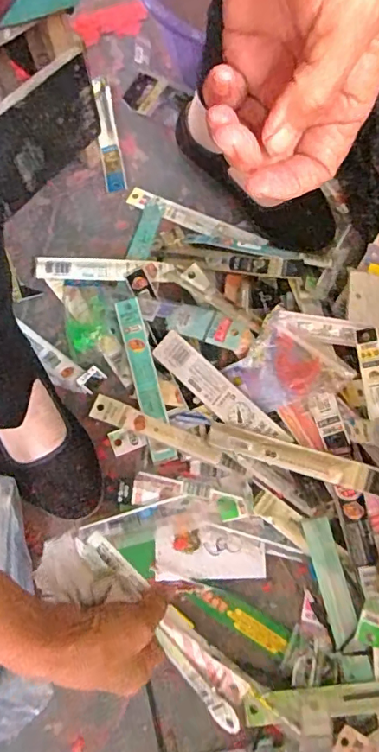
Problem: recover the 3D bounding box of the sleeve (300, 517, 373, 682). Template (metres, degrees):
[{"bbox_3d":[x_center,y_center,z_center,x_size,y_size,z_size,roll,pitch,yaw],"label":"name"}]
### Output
[{"bbox_3d":[0.140,0.212,0.482,0.026,0.009,0.148,-18,78,17],"label":"sleeve"}]

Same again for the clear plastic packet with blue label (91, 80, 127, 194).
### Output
[{"bbox_3d":[-0.105,-0.309,0.637,0.025,0.007,0.169,-10,73,-5],"label":"clear plastic packet with blue label"}]

